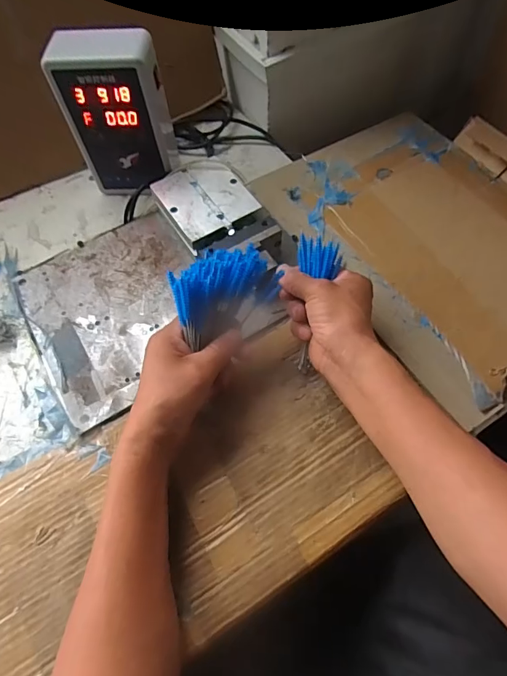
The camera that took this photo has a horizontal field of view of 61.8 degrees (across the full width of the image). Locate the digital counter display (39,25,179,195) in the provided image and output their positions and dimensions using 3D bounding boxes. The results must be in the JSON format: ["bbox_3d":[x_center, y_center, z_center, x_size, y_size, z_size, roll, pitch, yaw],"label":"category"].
[{"bbox_3d":[-0.157,-0.258,0.508,0.110,0.187,0.063,6,62,7],"label":"digital counter display"}]

